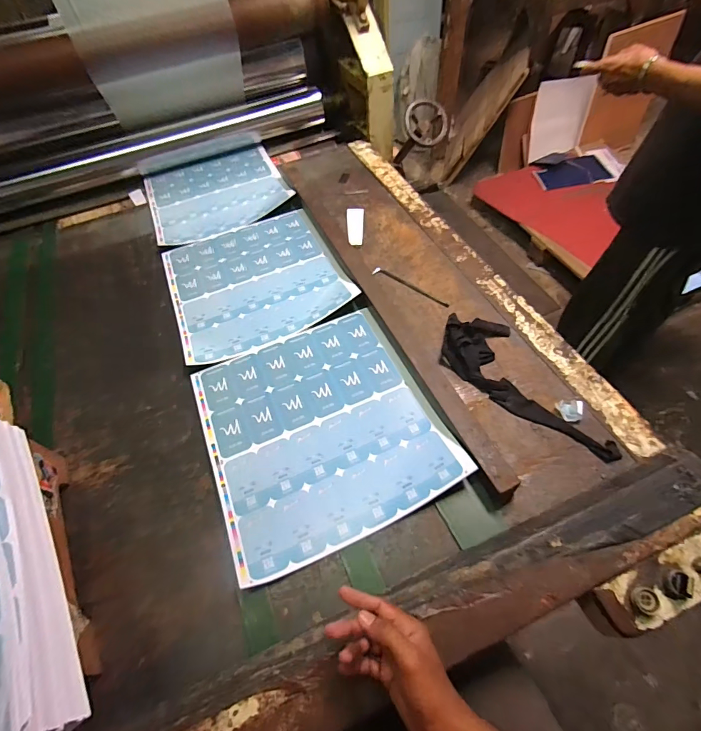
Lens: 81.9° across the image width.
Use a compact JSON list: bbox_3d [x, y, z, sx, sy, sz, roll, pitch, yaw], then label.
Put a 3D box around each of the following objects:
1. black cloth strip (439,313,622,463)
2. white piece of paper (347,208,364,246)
[{"bbox_3d":[0.297,0.017,0.680,0.331,0.032,0.133,37,66,25],"label":"black cloth strip"},{"bbox_3d":[0.012,-0.336,0.973,0.041,0.005,0.136,-1,56,3],"label":"white piece of paper"}]

